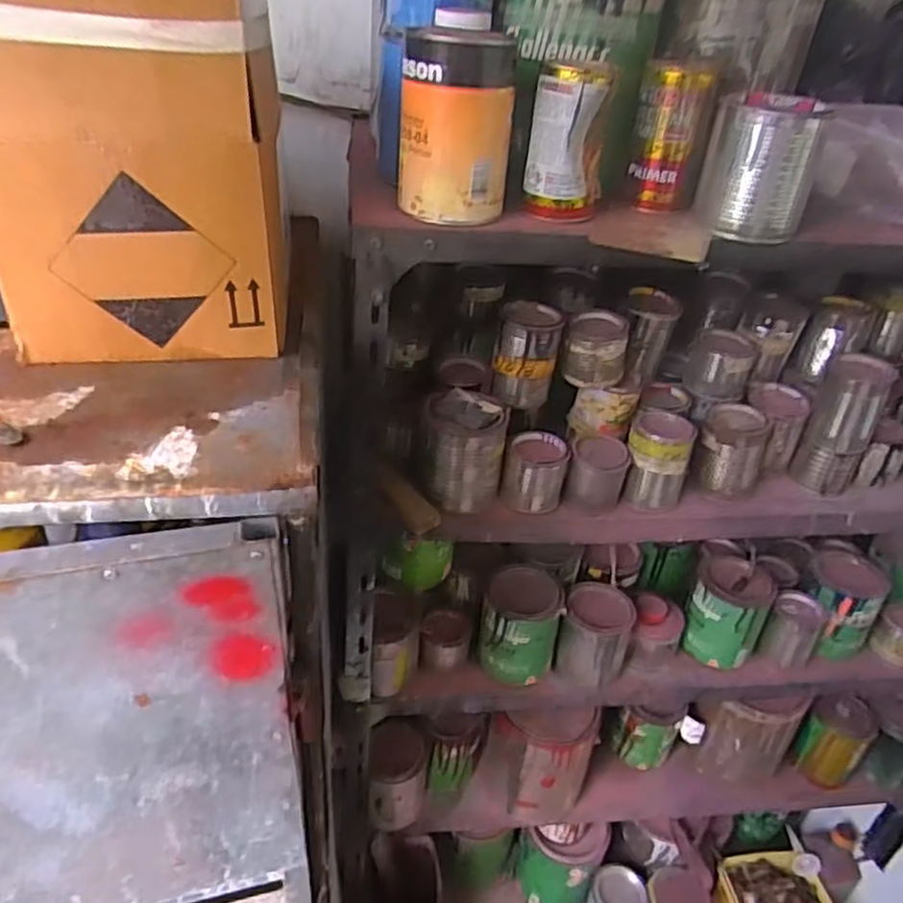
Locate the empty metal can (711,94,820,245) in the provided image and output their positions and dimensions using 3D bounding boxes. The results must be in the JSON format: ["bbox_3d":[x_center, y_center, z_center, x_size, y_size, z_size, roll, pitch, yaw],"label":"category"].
[{"bbox_3d":[0.294,-0.269,0.690,0.092,0.117,0.095,12,33,12],"label":"empty metal can"}]

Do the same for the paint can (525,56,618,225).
[{"bbox_3d":[0.112,-0.292,0.681,0.053,0.135,0.065,25,37,28],"label":"paint can"}]

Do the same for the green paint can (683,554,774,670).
[{"bbox_3d":[0.405,0.235,1.055,0.096,0.139,0.093,3,32,-2],"label":"green paint can"}]

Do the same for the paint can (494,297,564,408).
[{"bbox_3d":[0.089,-0.113,0.853,0.067,0.109,0.066,3,32,-2],"label":"paint can"}]

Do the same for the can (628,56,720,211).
[{"bbox_3d":[0.224,-0.326,0.738,0.066,0.133,0.069,11,33,10],"label":"can"}]

